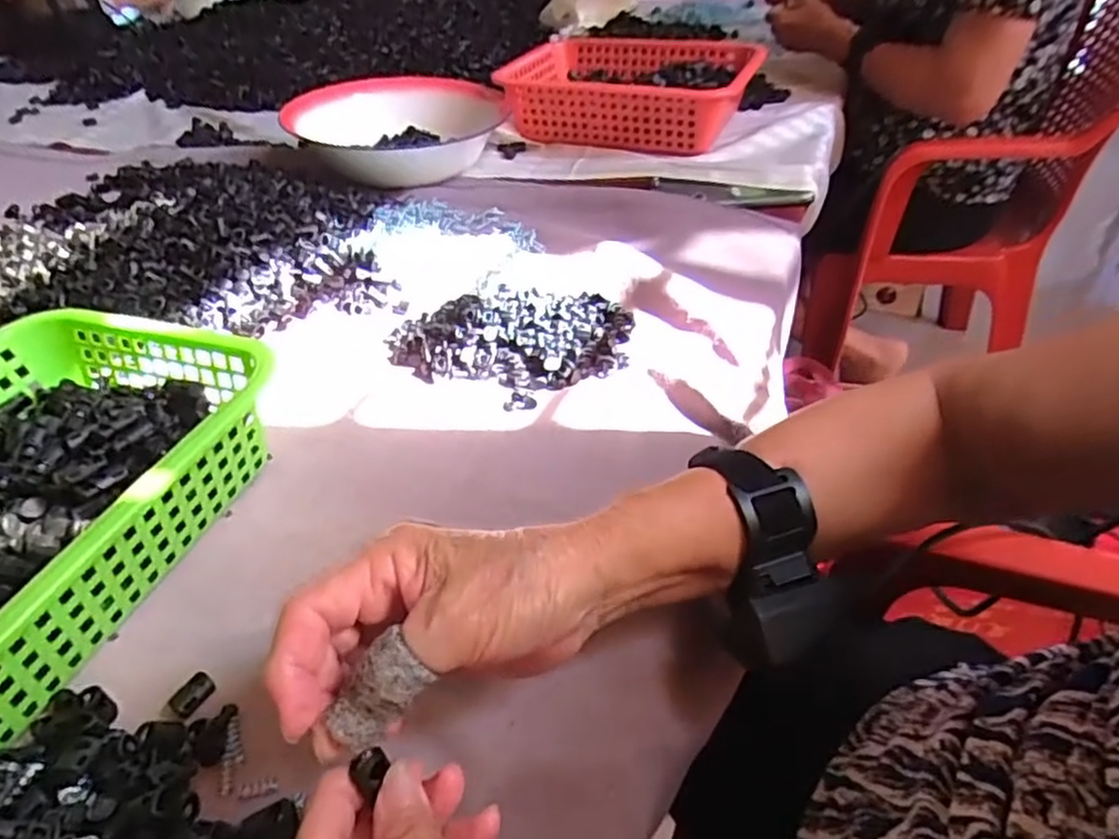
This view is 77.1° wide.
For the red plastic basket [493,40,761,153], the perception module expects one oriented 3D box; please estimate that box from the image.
[{"bbox_3d":[0.092,-0.427,0.908,0.308,0.075,0.253,13,44,19],"label":"red plastic basket"}]

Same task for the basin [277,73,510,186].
[{"bbox_3d":[-0.174,-0.340,0.824,0.237,0.075,0.225,-3,40,3],"label":"basin"}]

